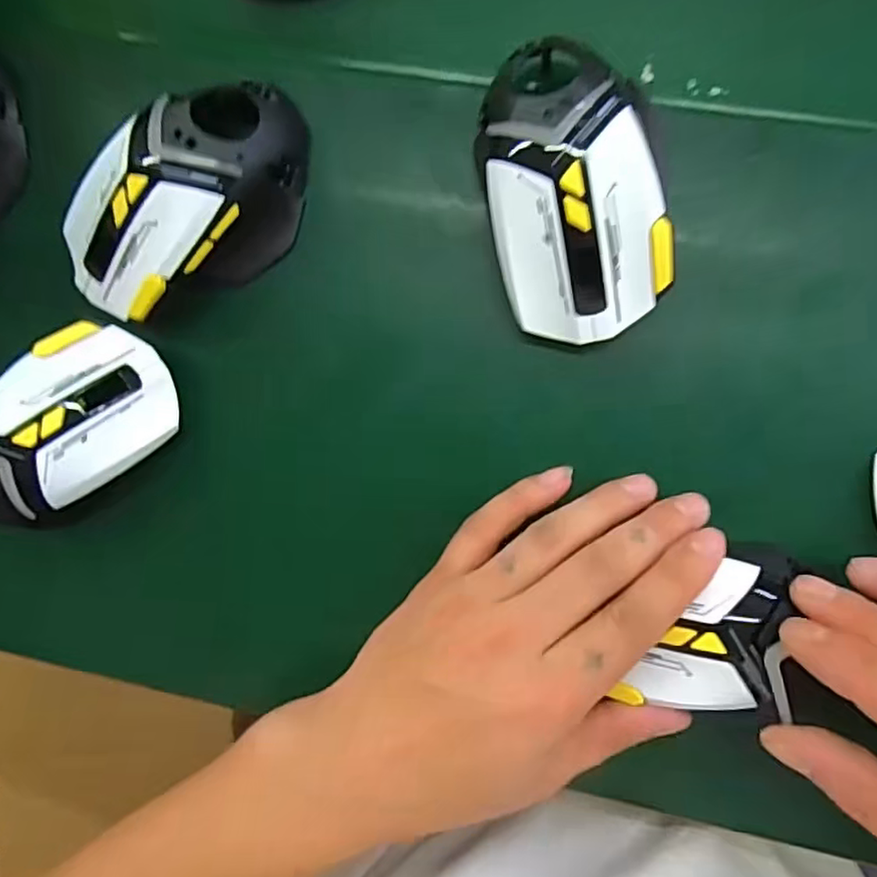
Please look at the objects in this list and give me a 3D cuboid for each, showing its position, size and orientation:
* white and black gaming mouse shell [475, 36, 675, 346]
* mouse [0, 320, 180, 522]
[{"bbox_3d":[0.056,-0.098,0.241,0.073,0.040,0.119,-7,94,7],"label":"white and black gaming mouse shell"},{"bbox_3d":[-0.168,-0.004,0.274,0.103,0.032,0.060,-36,90,8],"label":"mouse"}]

